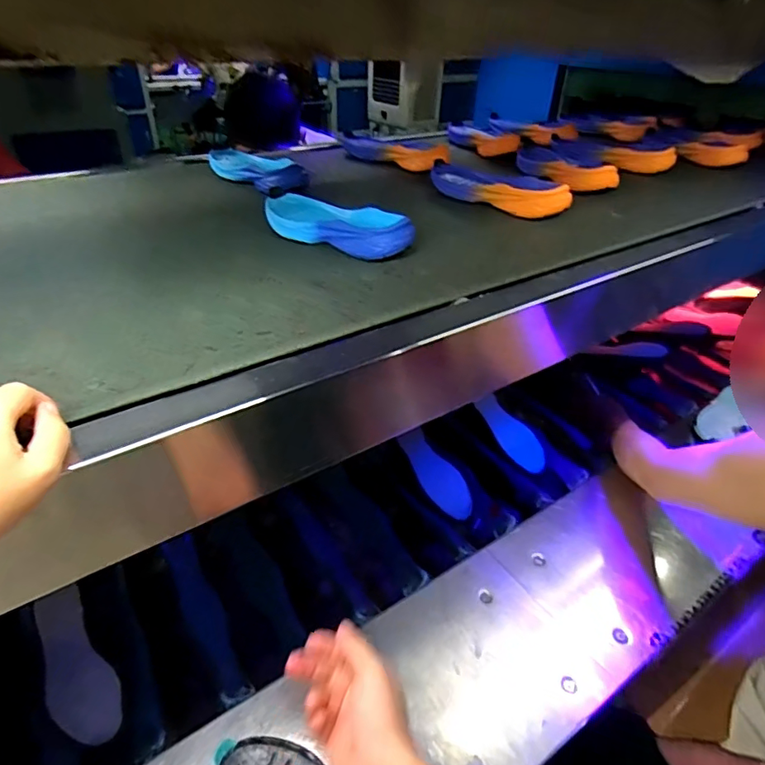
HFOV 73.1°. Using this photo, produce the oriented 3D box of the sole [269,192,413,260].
[{"bbox_3d":[-0.060,-0.206,0.644,0.233,0.044,0.098,25,43,24],"label":"sole"}]

